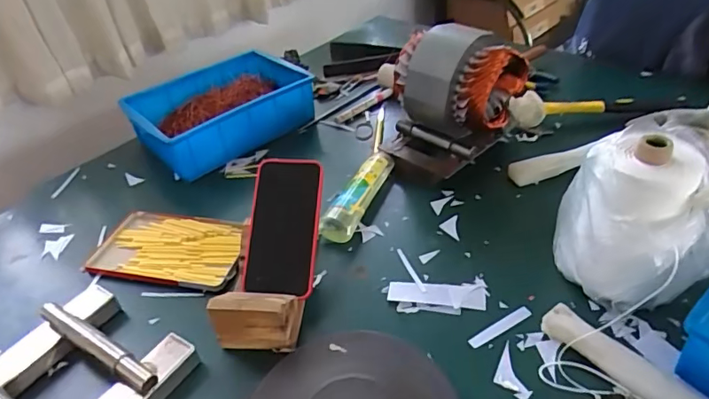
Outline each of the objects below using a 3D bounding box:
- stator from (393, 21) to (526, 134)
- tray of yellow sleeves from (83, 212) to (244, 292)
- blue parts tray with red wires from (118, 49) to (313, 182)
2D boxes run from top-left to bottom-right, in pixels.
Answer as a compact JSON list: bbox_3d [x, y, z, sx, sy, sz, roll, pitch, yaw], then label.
[{"bbox_3d":[0.153,-0.184,0.745,0.132,0.129,0.154,-32,45,-28],"label":"stator"},{"bbox_3d":[-0.239,0.062,0.667,0.202,0.016,0.118,5,38,13],"label":"tray of yellow sleeves"},{"bbox_3d":[-0.231,-0.150,0.877,0.287,0.104,0.198,-28,43,-28],"label":"blue parts tray with red wires"}]

